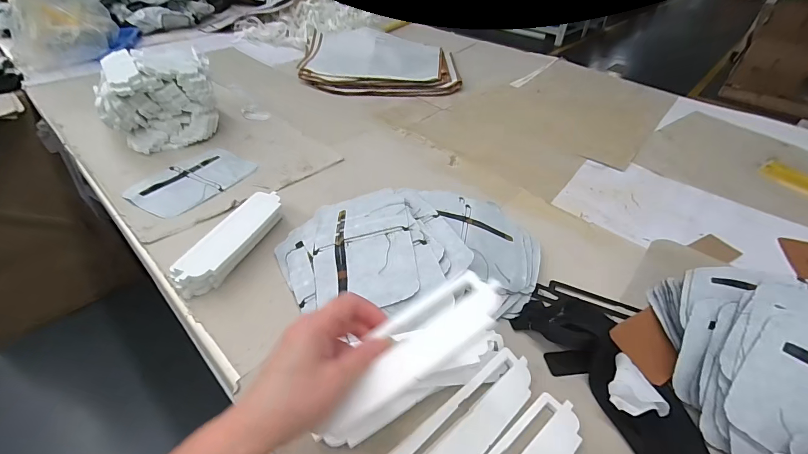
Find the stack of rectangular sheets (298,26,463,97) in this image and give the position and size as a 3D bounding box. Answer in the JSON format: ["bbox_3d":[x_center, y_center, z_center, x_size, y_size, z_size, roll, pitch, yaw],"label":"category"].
[{"bbox_3d":[-0.074,-0.507,1.086,0.460,0.053,0.410,-1,42,-3],"label":"stack of rectangular sheets"}]

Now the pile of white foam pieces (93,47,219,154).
[{"bbox_3d":[-0.478,-0.262,0.717,0.176,0.131,0.191,-13,44,-15],"label":"pile of white foam pieces"}]

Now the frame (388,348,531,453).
[{"bbox_3d":[0.060,0.186,0.346,0.182,0.010,0.055,-30,66,-31],"label":"frame"}]

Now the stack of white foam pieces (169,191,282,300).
[{"bbox_3d":[-0.236,0.014,0.501,0.062,0.045,0.189,14,43,14],"label":"stack of white foam pieces"}]

